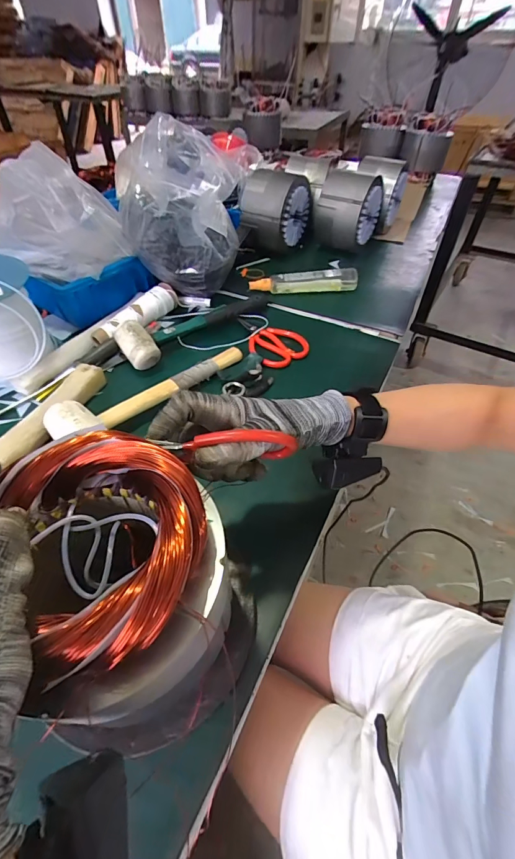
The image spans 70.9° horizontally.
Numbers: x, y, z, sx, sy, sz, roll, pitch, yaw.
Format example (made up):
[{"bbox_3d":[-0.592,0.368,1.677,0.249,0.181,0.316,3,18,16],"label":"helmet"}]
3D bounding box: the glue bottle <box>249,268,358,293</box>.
[{"bbox_3d":[0.094,-0.298,0.719,0.212,0.041,0.027,-5,48,-5],"label":"glue bottle"}]

